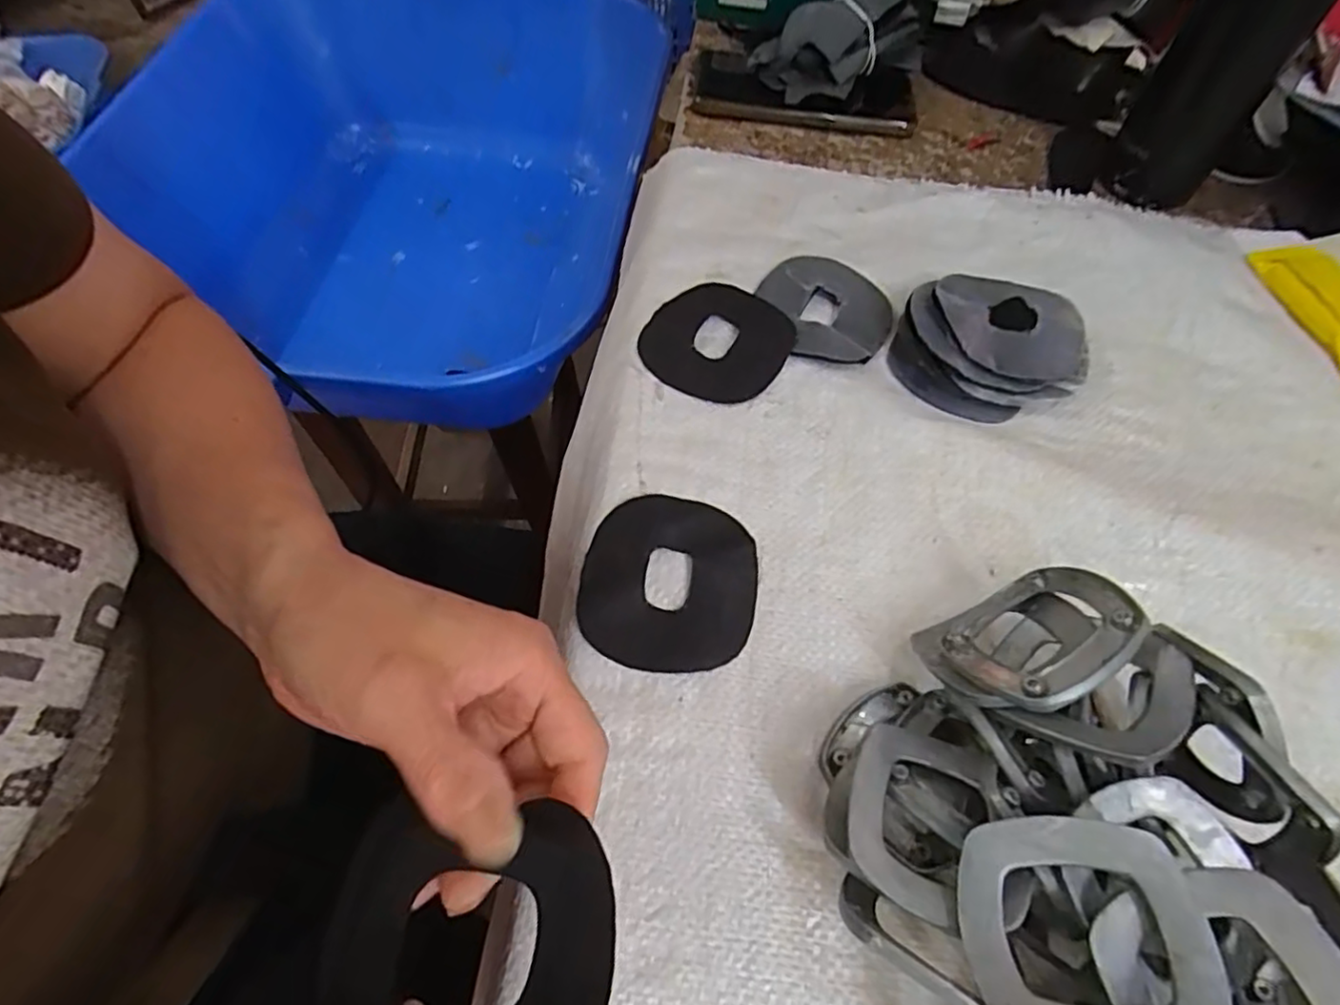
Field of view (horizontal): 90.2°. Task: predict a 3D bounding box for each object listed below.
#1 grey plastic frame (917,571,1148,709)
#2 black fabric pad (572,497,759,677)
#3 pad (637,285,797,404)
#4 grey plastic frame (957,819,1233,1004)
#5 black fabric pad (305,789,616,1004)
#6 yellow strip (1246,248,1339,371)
[{"bbox_3d":[0.132,0.051,0.253,0.066,0.016,0.068,-33,22,-8],"label":"grey plastic frame"},{"bbox_3d":[0.000,0.034,0.294,0.075,0.004,0.080,4,58,0],"label":"black fabric pad"},{"bbox_3d":[0.027,-0.090,0.365,0.074,0.008,0.081,24,61,9],"label":"pad"},{"bbox_3d":[0.114,0.119,0.184,0.062,0.009,0.055,-5,47,15],"label":"grey plastic frame"},{"bbox_3d":[-0.051,0.115,0.173,0.071,0.011,0.068,11,58,4],"label":"black fabric pad"},{"bbox_3d":[0.395,-0.122,0.401,0.041,0.016,0.100,-8,59,-7],"label":"yellow strip"}]

